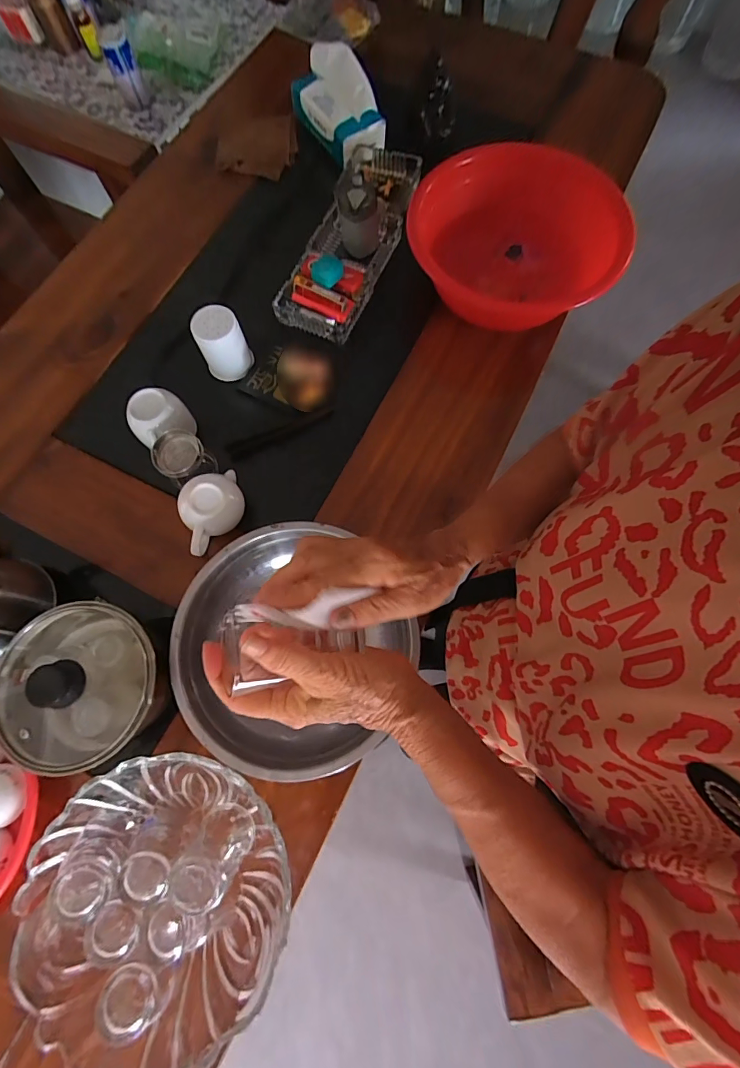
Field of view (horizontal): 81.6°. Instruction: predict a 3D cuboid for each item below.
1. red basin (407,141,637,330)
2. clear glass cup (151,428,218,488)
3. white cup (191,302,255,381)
[{"bbox_3d":[0.218,-0.422,0.633,0.280,0.104,0.280,0,72,-1],"label":"red basin"},{"bbox_3d":[-0.239,-0.092,0.558,0.060,0.065,0.061,0,72,-1],"label":"clear glass cup"},{"bbox_3d":[-0.211,-0.272,0.610,0.063,0.076,0.060,0,72,-1],"label":"white cup"}]

